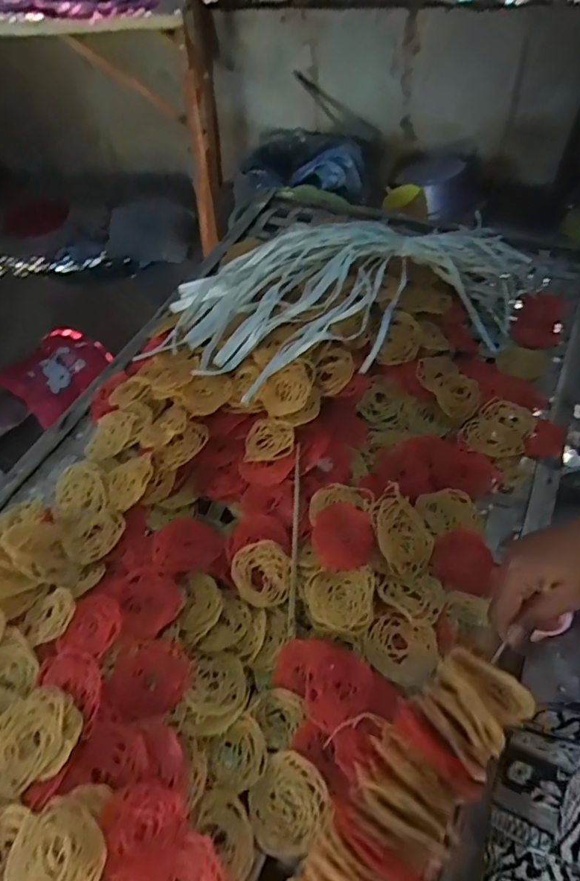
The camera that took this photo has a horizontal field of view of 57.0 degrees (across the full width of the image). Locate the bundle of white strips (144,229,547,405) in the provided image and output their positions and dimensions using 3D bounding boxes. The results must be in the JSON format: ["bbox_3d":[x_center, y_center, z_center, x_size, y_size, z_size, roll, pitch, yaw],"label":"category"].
[{"bbox_3d":[0.096,-0.167,0.682,0.525,0.123,0.221,-9,51,-4],"label":"bundle of white strips"}]

